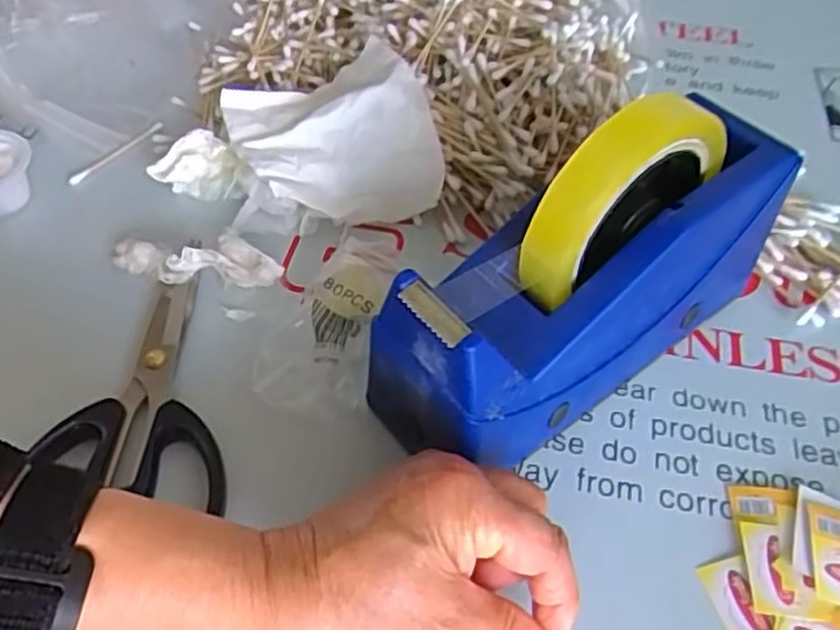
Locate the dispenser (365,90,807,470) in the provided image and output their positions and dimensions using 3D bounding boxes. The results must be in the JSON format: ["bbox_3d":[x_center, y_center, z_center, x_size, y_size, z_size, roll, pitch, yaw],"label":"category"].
[{"bbox_3d":[0.077,-0.019,0.326,0.201,0.134,0.067,-29,58,-23],"label":"dispenser"}]

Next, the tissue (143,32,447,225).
[{"bbox_3d":[-0.074,-0.102,0.437,0.161,0.055,0.105,-8,52,-8],"label":"tissue"}]

